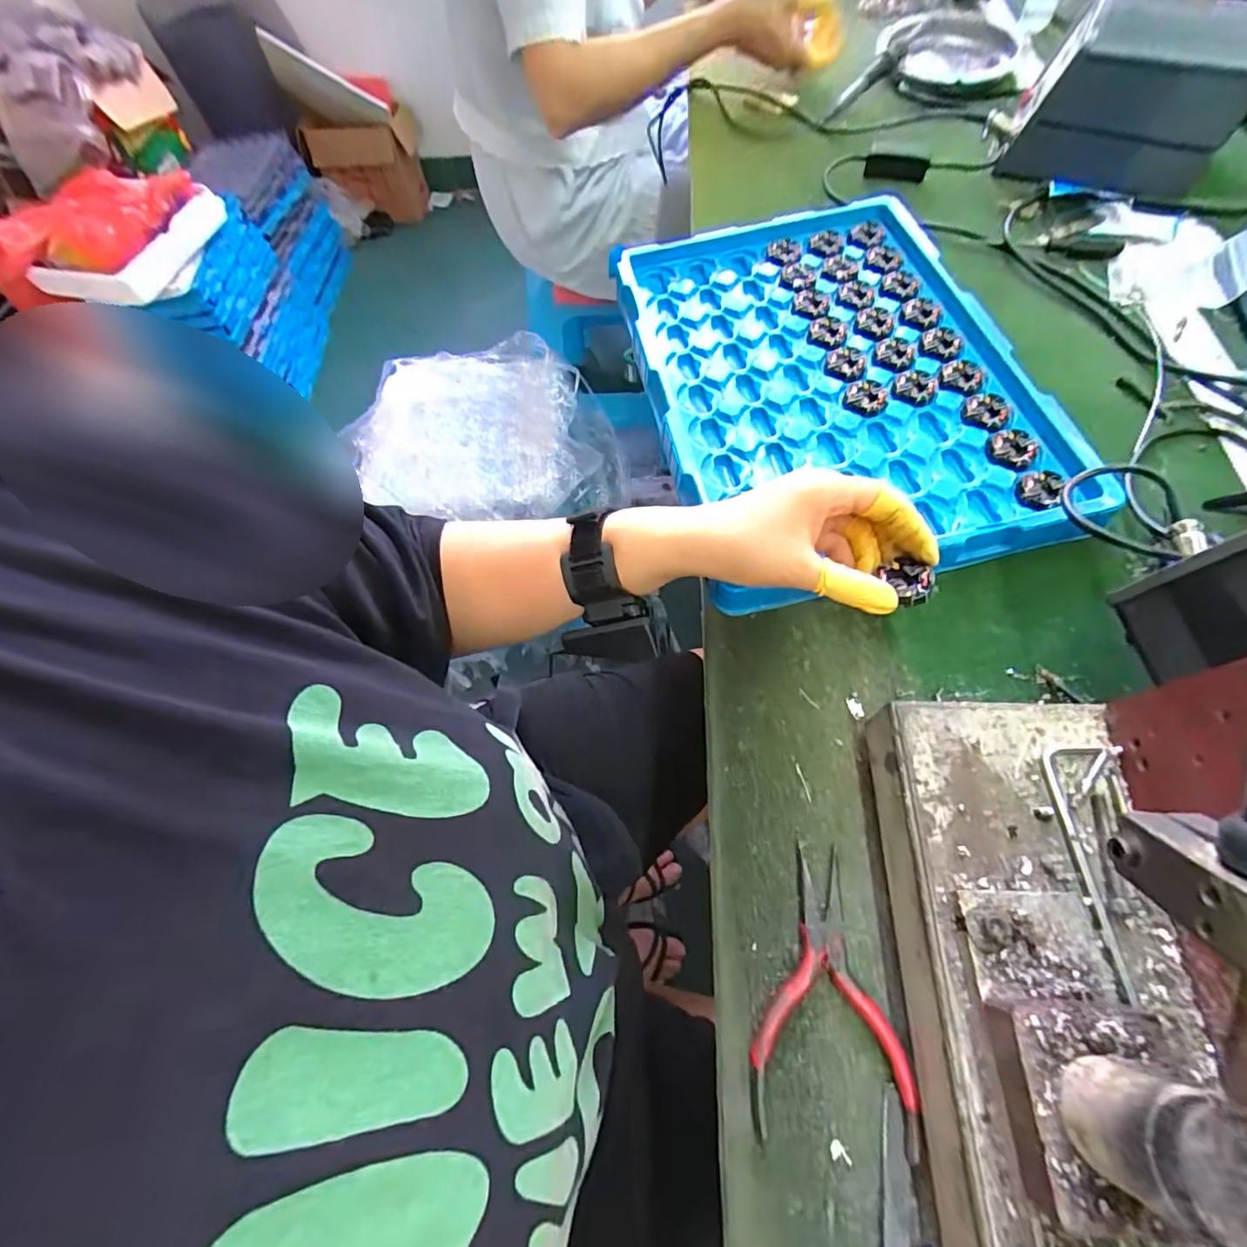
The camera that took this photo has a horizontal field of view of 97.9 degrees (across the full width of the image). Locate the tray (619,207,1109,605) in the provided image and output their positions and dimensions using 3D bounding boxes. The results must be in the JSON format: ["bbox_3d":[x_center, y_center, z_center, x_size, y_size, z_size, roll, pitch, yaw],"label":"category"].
[{"bbox_3d":[0.158,-0.200,0.431,0.272,0.024,0.370,-13,64,-1],"label":"tray"}]

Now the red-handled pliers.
[{"bbox_3d":[0.095,0.175,0.263,0.069,0.013,0.118,-1,64,5],"label":"red-handled pliers"}]

